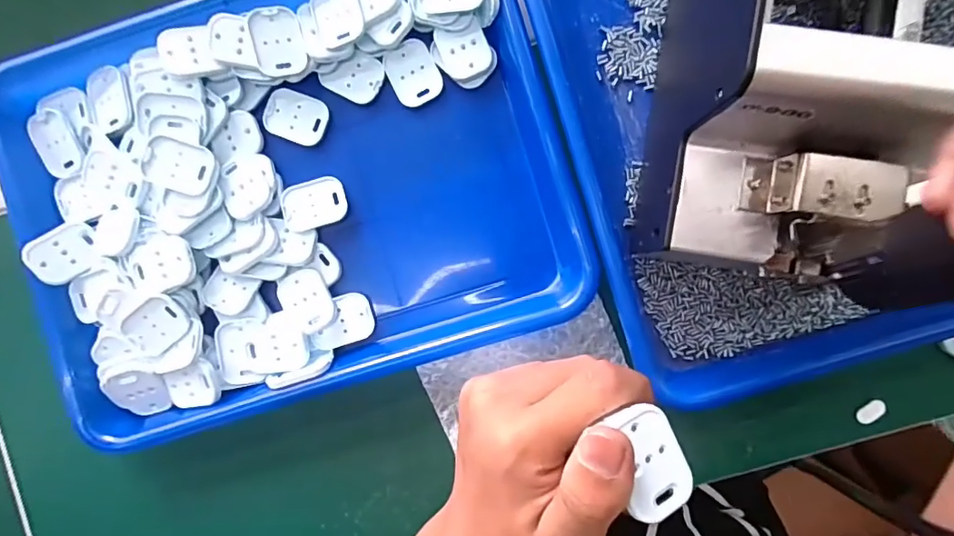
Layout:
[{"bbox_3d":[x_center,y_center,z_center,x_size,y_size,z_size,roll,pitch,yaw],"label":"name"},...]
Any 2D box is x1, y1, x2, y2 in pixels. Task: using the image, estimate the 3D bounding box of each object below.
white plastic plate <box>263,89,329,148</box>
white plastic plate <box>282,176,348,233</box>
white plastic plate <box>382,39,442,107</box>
[{"bbox_3d":[-0.115,-0.096,0.341,0.039,0.004,0.030,21,91,3],"label":"white plastic plate"},{"bbox_3d":[-0.102,-0.041,0.340,0.039,0.004,0.030,-14,86,-5],"label":"white plastic plate"},{"bbox_3d":[-0.040,-0.122,0.337,0.029,0.005,0.038,-30,89,2],"label":"white plastic plate"}]

